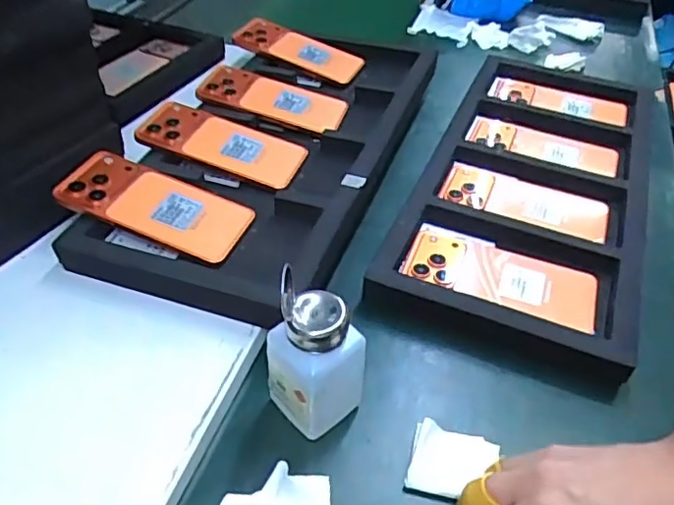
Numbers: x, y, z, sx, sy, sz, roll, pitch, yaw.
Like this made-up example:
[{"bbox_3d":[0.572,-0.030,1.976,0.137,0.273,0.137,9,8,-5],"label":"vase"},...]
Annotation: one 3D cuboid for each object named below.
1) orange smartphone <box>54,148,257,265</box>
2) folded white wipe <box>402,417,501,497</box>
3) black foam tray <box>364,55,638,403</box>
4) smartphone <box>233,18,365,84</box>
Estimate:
[{"bbox_3d":[-0.163,-0.042,0.529,0.161,0.011,0.073,21,46,-1],"label":"orange smartphone"},{"bbox_3d":[0.081,0.146,0.406,0.060,0.012,0.049,9,43,9],"label":"folded white wipe"},{"bbox_3d":[0.216,-0.088,0.642,0.226,0.038,0.500,15,44,15],"label":"black foam tray"},{"bbox_3d":[-0.051,-0.265,0.765,0.164,0.016,0.070,23,58,2],"label":"smartphone"}]

